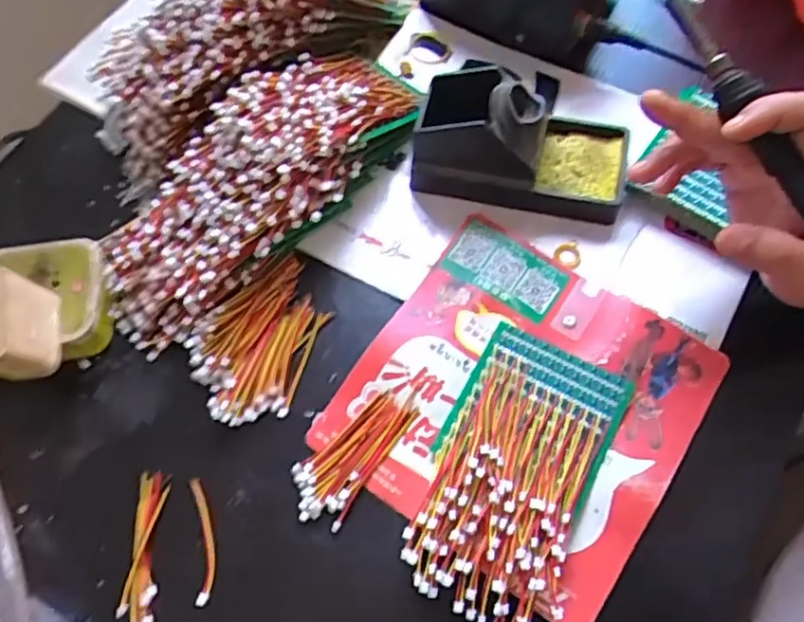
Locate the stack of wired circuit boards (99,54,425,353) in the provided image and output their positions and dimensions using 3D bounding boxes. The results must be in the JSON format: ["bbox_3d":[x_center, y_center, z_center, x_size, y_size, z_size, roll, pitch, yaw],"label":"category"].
[{"bbox_3d":[-0.095,-0.094,0.453,0.101,0.087,0.280,41,79,20],"label":"stack of wired circuit boards"}]

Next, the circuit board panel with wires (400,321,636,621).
[{"bbox_3d":[0.068,0.095,0.389,0.093,0.024,0.167,20,67,11],"label":"circuit board panel with wires"}]

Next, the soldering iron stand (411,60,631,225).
[{"bbox_3d":[0.084,-0.121,0.451,0.146,0.071,0.072,12,66,9],"label":"soldering iron stand"}]

